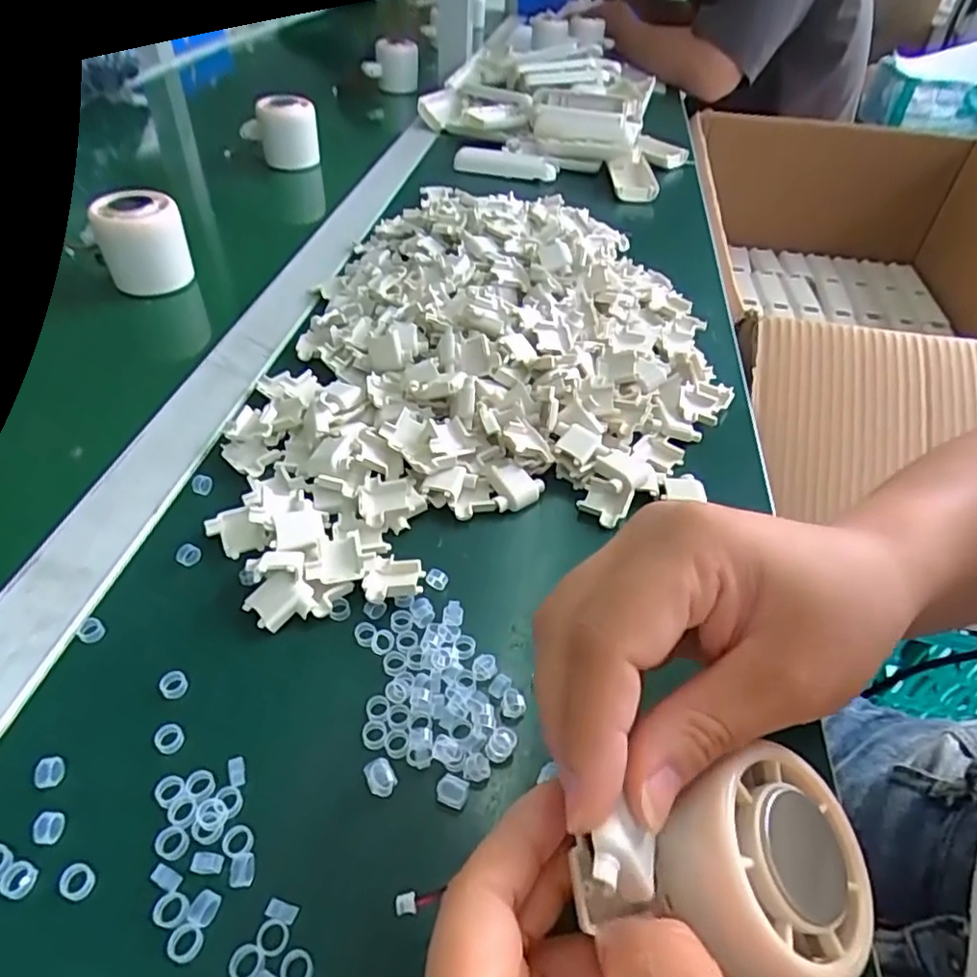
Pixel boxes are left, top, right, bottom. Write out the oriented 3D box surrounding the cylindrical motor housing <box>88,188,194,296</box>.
[{"bbox_3d":[-0.242,-0.174,0.451,0.058,0.055,0.052,-19,49,-23],"label":"cylindrical motor housing"}]

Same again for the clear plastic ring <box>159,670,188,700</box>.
[{"bbox_3d":[-0.120,0.074,0.243,0.009,0.004,0.011,-32,55,-32],"label":"clear plastic ring"}]

